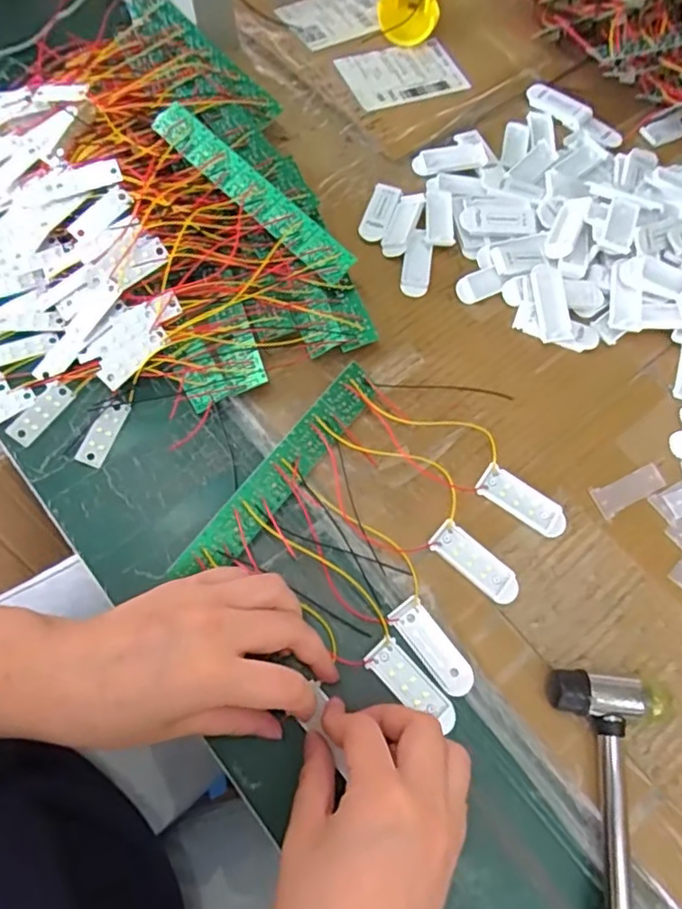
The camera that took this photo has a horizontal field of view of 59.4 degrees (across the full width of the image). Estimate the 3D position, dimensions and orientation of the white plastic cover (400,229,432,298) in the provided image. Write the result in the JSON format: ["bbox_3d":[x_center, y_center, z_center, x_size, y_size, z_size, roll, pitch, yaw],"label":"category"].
[{"bbox_3d":[0.055,-0.138,0.432,0.021,0.008,0.051,7,69,3],"label":"white plastic cover"}]

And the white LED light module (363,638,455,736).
[{"bbox_3d":[0.040,0.129,0.331,0.021,0.004,0.056,-40,74,-14],"label":"white LED light module"}]

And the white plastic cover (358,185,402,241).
[{"bbox_3d":[0.030,-0.183,0.452,0.021,0.006,0.054,17,70,6],"label":"white plastic cover"}]

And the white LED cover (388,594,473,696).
[{"bbox_3d":[0.052,0.109,0.339,0.020,0.004,0.057,-38,74,-13],"label":"white LED cover"}]

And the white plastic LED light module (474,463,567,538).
[{"bbox_3d":[0.112,0.030,0.370,0.056,0.008,0.021,32,72,11],"label":"white plastic LED light module"}]

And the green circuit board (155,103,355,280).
[{"bbox_3d":[-0.062,-0.181,0.413,0.171,0.008,0.027,43,76,7],"label":"green circuit board"}]

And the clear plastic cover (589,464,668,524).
[{"bbox_3d":[0.180,0.022,0.374,0.047,0.004,0.020,-25,71,-9],"label":"clear plastic cover"}]

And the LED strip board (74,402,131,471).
[{"bbox_3d":[-0.154,-0.014,0.385,0.016,0.004,0.045,21,70,8],"label":"LED strip board"}]

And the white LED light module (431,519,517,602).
[{"bbox_3d":[0.081,0.065,0.356,0.056,0.005,0.020,38,74,13],"label":"white LED light module"}]

